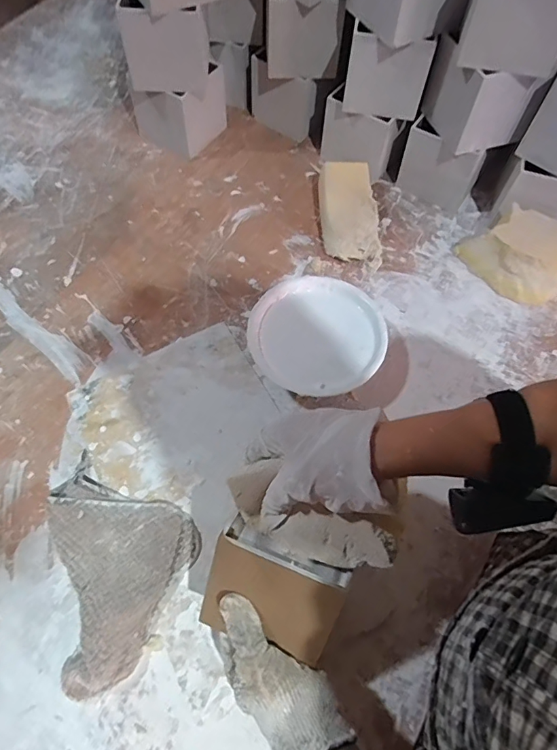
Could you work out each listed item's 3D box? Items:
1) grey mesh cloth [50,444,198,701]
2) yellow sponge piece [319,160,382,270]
[{"bbox_3d":[-0.196,0.201,0.476,0.173,0.044,0.184,25,66,11],"label":"grey mesh cloth"},{"bbox_3d":[0.108,-0.254,0.707,0.084,0.046,0.182,-7,78,-5],"label":"yellow sponge piece"}]

